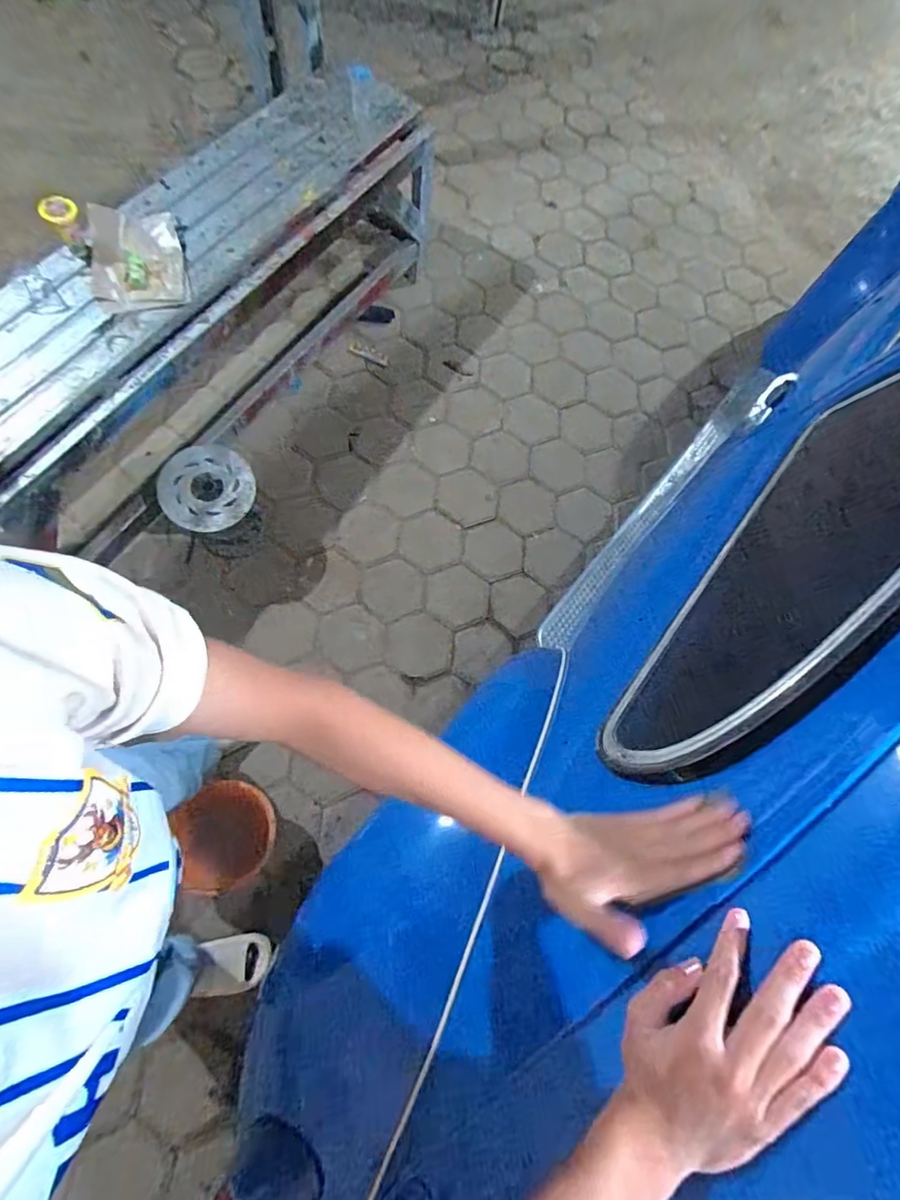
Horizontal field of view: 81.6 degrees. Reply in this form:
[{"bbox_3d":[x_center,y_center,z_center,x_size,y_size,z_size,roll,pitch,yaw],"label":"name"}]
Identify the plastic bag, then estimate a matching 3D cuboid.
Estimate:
[{"bbox_3d":[-0.788,-0.846,1.316,0.219,0.083,0.337,-11,73,-11],"label":"plastic bag"}]

